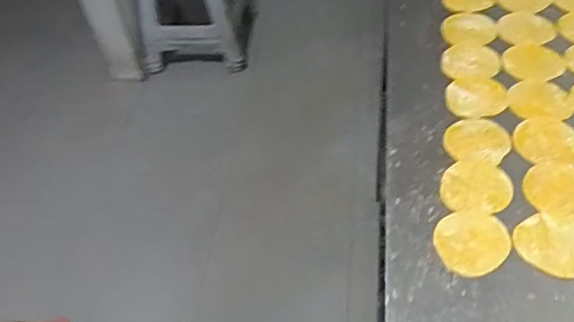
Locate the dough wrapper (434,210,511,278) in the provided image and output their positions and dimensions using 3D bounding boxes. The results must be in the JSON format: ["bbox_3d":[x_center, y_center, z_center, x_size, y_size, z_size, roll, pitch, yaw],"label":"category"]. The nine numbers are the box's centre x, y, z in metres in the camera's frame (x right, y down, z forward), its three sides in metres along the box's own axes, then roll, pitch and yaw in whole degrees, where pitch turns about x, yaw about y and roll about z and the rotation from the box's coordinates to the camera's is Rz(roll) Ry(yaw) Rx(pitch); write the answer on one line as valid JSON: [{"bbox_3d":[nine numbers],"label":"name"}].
[{"bbox_3d":[0.211,0.091,0.643,0.087,0.006,0.078,-27,54,-15],"label":"dough wrapper"}]

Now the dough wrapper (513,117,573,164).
[{"bbox_3d":[0.336,-0.027,0.726,0.081,0.004,0.069,1,60,9],"label":"dough wrapper"}]

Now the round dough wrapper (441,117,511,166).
[{"bbox_3d":[0.250,-0.029,0.741,0.081,0.007,0.079,-3,52,3],"label":"round dough wrapper"}]

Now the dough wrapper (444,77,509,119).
[{"bbox_3d":[0.265,-0.092,0.791,0.084,0.004,0.076,-5,52,1],"label":"dough wrapper"}]

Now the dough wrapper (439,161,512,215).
[{"bbox_3d":[0.233,0.030,0.694,0.083,0.006,0.075,5,53,9],"label":"dough wrapper"}]

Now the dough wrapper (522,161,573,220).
[{"bbox_3d":[0.331,0.033,0.680,0.080,0.006,0.086,-3,52,3],"label":"dough wrapper"}]

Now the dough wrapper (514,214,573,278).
[{"bbox_3d":[0.300,0.094,0.629,0.082,0.004,0.074,12,54,14],"label":"dough wrapper"}]

